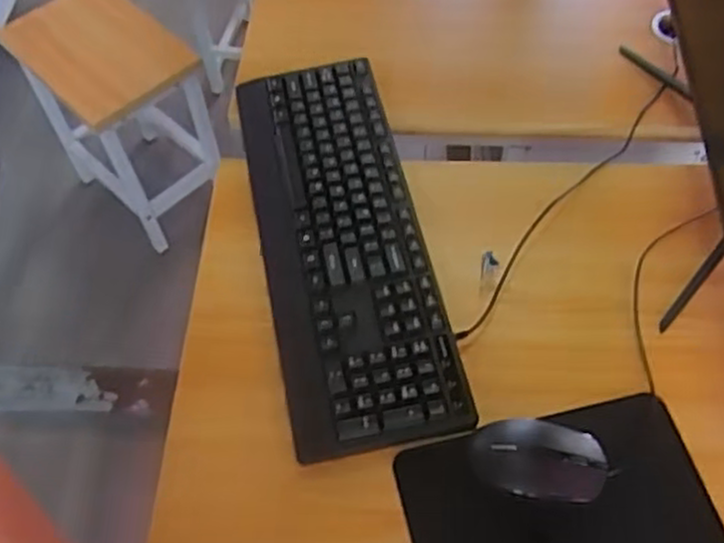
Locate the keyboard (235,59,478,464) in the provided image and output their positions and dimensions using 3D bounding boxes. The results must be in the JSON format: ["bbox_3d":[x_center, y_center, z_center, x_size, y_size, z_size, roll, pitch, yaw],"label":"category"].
[{"bbox_3d":[-0.022,-0.038,0.733,0.155,0.029,0.430,-12,57,-4],"label":"keyboard"}]

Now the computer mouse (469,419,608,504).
[{"bbox_3d":[0.147,0.157,0.626,0.108,0.033,0.068,-2,57,3],"label":"computer mouse"}]

